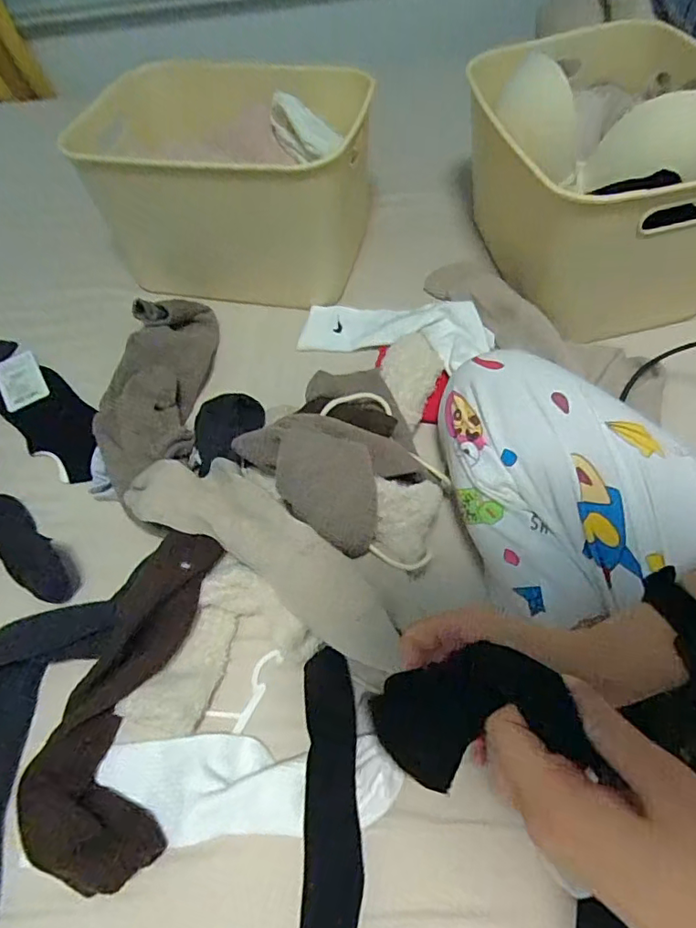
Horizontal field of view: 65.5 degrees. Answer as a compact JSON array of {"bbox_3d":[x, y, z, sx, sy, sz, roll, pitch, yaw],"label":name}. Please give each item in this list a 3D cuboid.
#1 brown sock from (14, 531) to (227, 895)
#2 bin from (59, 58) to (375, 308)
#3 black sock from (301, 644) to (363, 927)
[{"bbox_3d":[-0.181,0.185,0.449,0.096,0.052,0.260,3,57,7],"label":"brown sock"},{"bbox_3d":[-0.138,-0.357,0.734,0.295,0.234,0.244,10,59,11],"label":"bin"},{"bbox_3d":[-0.014,0.289,0.396,0.057,0.024,0.298,-5,57,1],"label":"black sock"}]

